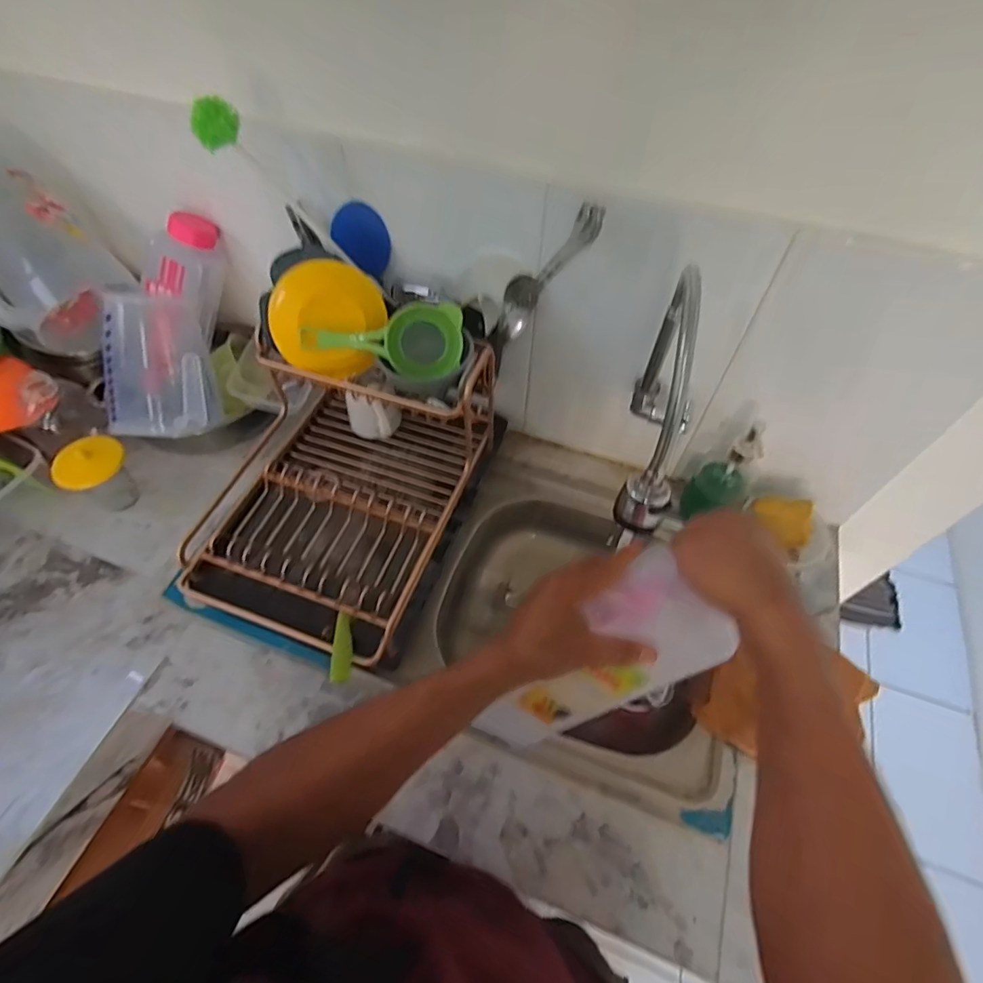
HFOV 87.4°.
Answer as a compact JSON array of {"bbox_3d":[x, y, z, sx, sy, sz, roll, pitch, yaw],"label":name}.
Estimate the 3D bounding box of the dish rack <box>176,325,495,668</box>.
[{"bbox_3d":[-0.197,-0.013,0.673,0.298,0.232,0.398,19,57,12],"label":"dish rack"}]

